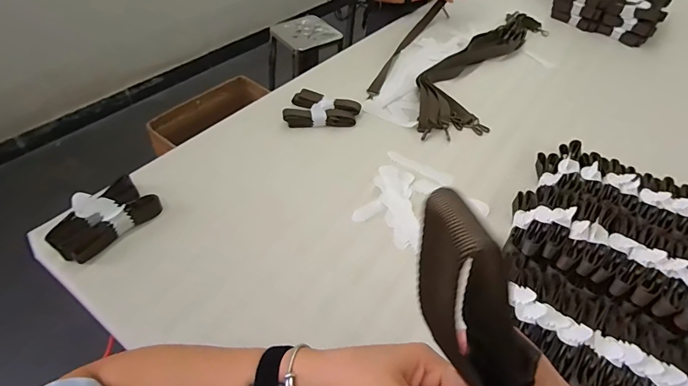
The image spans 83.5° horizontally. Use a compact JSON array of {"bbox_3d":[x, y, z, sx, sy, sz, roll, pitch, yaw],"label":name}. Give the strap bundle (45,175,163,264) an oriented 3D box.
[{"bbox_3d":[-0.492,0.046,0.784,0.120,0.048,0.191,33,53,21],"label":"strap bundle"}]

